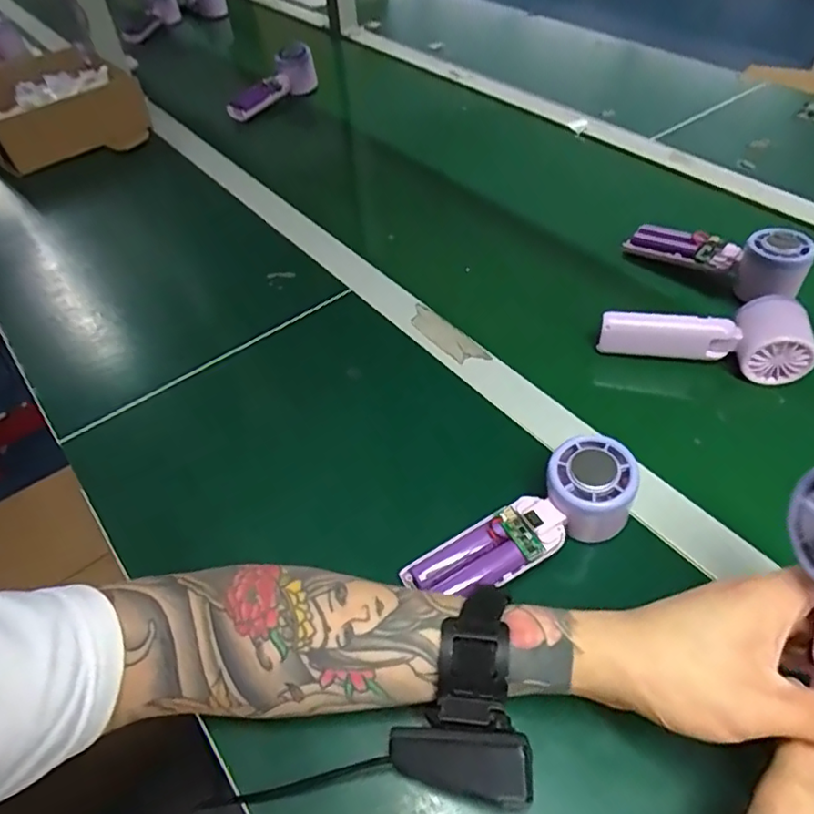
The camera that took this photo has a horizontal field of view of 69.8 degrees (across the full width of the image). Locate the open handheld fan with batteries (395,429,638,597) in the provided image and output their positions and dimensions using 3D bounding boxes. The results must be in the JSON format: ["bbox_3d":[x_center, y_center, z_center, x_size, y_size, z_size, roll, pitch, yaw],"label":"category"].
[{"bbox_3d":[0.079,0.084,0.394,0.160,0.052,0.050,-31,53,-2],"label":"open handheld fan with batteries"}]

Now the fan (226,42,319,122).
[{"bbox_3d":[-0.207,-0.500,0.900,0.040,0.077,0.171,35,61,29],"label":"fan"}]

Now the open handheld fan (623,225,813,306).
[{"bbox_3d":[0.305,-0.153,0.573,0.158,0.051,0.055,31,57,27],"label":"open handheld fan"}]

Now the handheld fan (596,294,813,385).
[{"bbox_3d":[0.251,-0.063,0.497,0.163,0.051,0.048,8,49,10],"label":"handheld fan"}]

